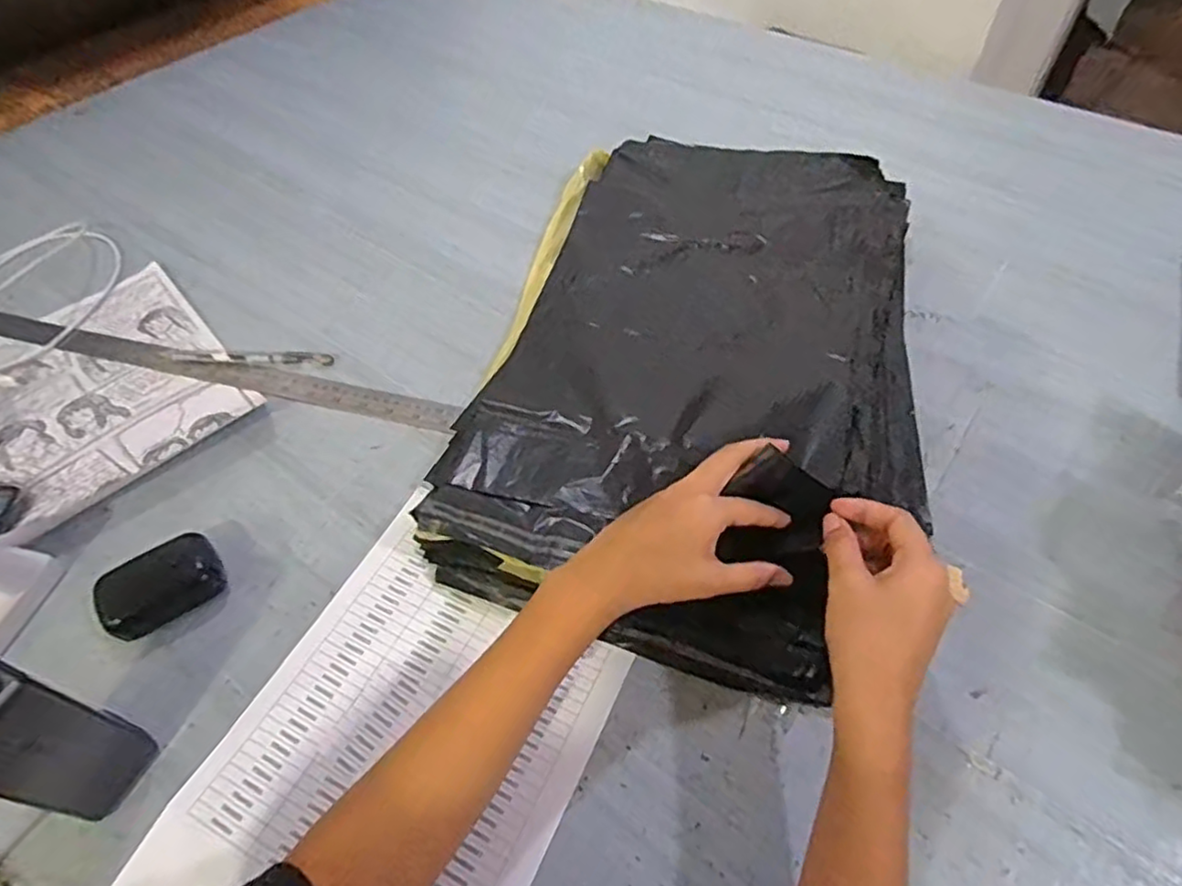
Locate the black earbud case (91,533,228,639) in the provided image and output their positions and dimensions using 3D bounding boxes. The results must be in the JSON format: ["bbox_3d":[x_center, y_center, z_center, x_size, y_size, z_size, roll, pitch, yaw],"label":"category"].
[{"bbox_3d":[-0.302,0.099,0.473,0.075,0.025,0.044,-34,59,-22],"label":"black earbud case"}]

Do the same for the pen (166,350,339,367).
[{"bbox_3d":[-0.321,-0.080,0.630,0.166,0.008,0.016,3,53,3],"label":"pen"}]

